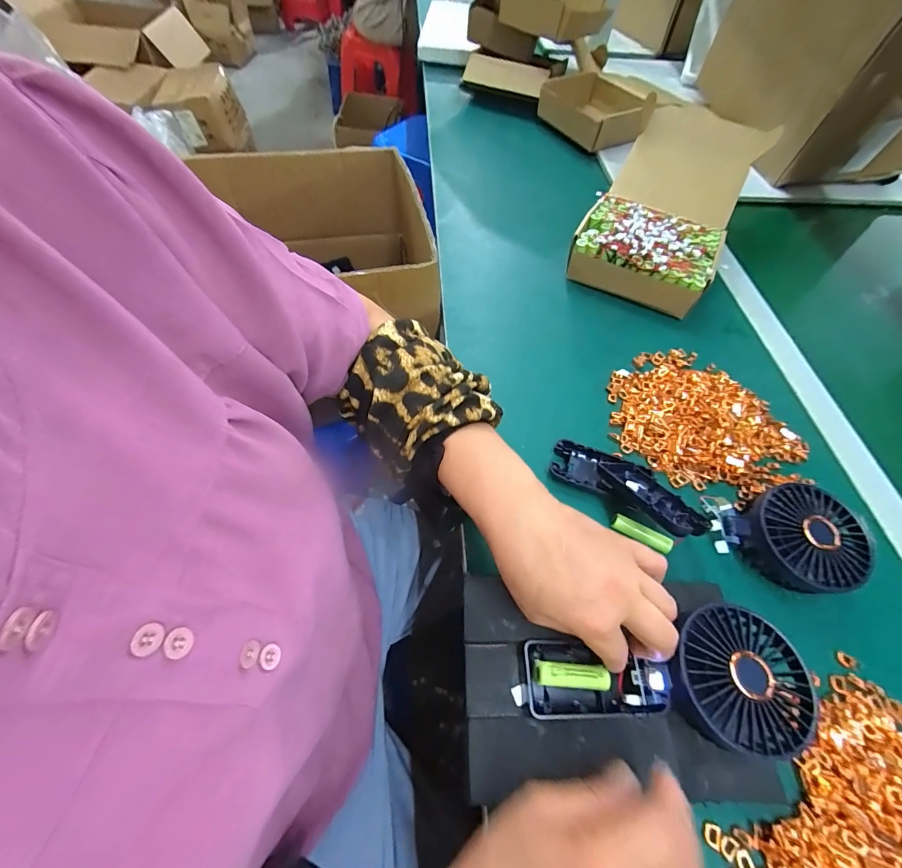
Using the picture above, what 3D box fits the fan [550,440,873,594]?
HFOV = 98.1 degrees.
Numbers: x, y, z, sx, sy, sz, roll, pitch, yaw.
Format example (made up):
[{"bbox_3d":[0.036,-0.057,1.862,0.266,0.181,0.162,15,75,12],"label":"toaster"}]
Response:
[{"bbox_3d":[0.214,0.065,0.336,0.250,0.049,0.088,17,59,6],"label":"fan"}]

